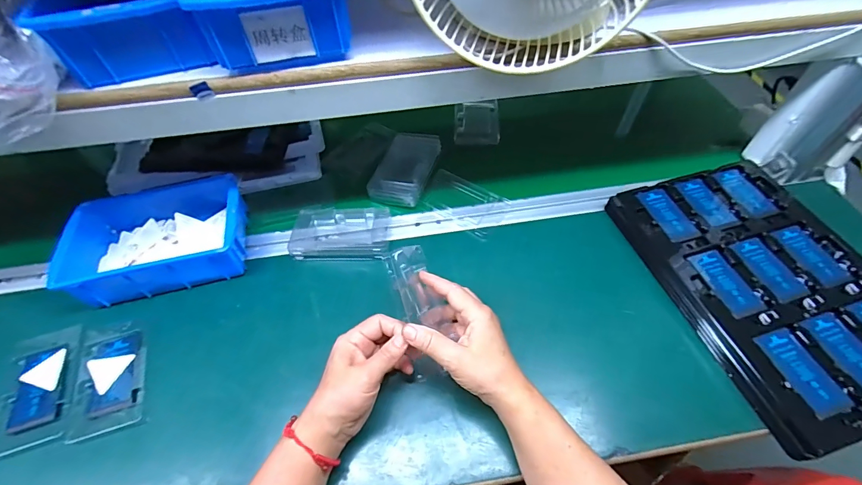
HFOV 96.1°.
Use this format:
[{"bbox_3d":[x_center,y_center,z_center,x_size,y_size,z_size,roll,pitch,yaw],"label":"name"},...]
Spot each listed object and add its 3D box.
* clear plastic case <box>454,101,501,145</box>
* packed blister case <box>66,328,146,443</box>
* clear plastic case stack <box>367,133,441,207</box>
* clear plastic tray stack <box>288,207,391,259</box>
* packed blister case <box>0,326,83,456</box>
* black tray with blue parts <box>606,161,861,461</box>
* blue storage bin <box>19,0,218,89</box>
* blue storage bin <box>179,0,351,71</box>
[{"bbox_3d":[0.079,-0.206,0.666,0.074,0.013,0.110,2,54,3],"label":"clear plastic case"},{"bbox_3d":[-0.356,0.154,0.434,0.069,0.018,0.110,-14,54,-9],"label":"packed blister case"},{"bbox_3d":[-0.037,-0.114,0.587,0.078,0.030,0.125,14,55,12],"label":"clear plastic case stack"},{"bbox_3d":[-0.119,-0.014,0.525,0.125,0.025,0.083,1,54,3],"label":"clear plastic tray stack"},{"bbox_3d":[-0.426,0.156,0.423,0.073,0.016,0.122,-14,54,-8],"label":"packed blister case"},{"bbox_3d":[0.399,0.043,0.463,0.223,0.031,0.330,-14,54,-9],"label":"black tray with blue parts"},{"bbox_3d":[-0.281,-0.230,0.373,0.120,0.068,0.212,-15,55,-9],"label":"blue storage bin"},{"bbox_3d":[-0.157,-0.249,0.386,0.139,0.070,0.194,-19,55,-12],"label":"blue storage bin"}]

